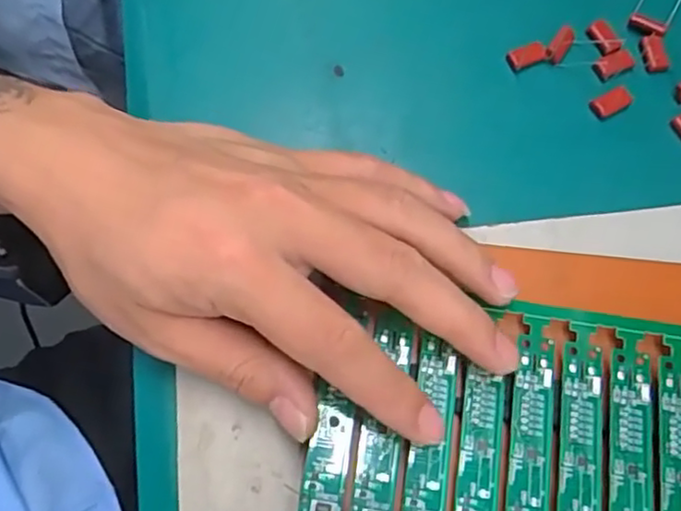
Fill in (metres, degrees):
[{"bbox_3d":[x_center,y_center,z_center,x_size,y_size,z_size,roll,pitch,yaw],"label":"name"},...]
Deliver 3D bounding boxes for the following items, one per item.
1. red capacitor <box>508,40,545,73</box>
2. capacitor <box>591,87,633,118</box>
[{"bbox_3d":[0.082,-0.087,0.287,0.015,0.006,0.008,-22,72,-8],"label":"red capacitor"},{"bbox_3d":[0.116,-0.066,0.279,0.018,0.004,0.010,-32,74,-11],"label":"capacitor"}]

